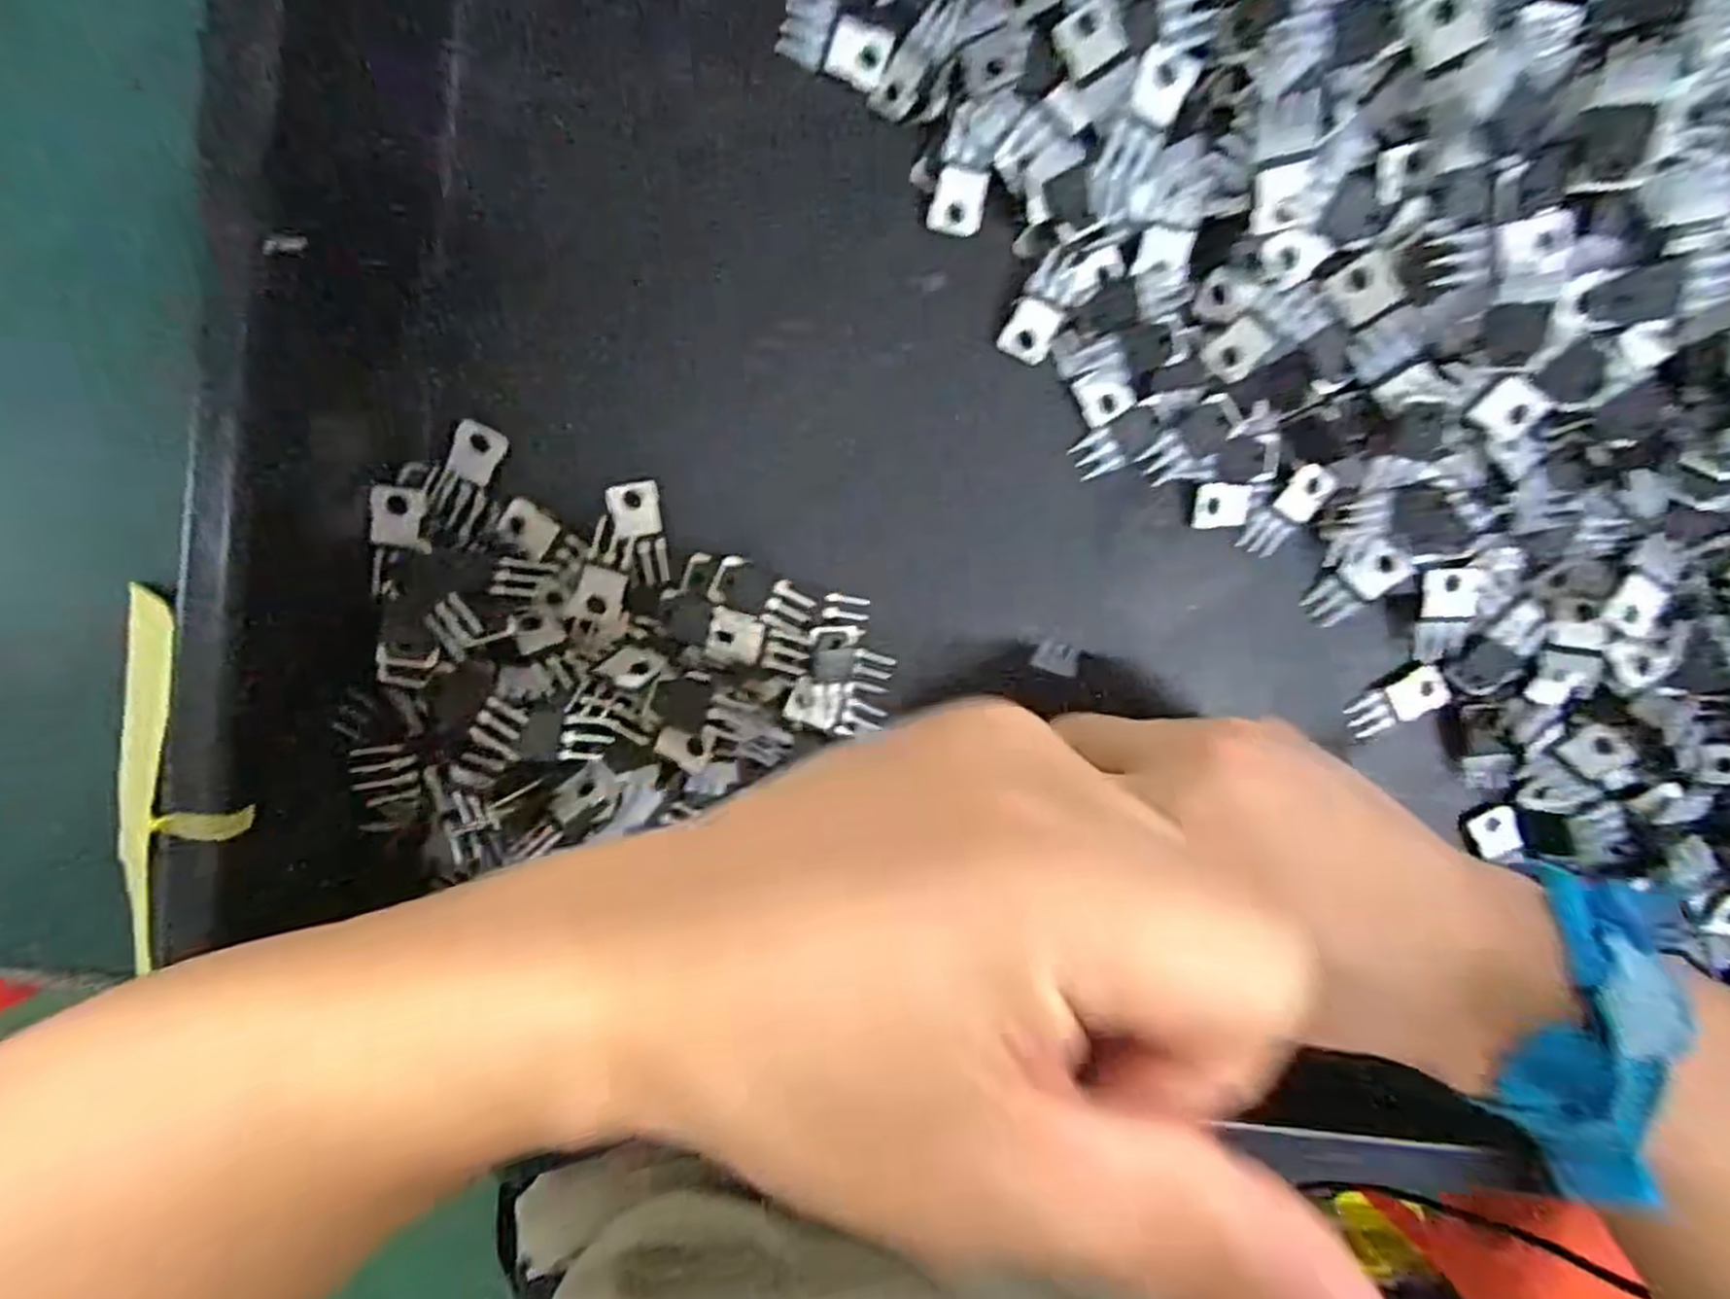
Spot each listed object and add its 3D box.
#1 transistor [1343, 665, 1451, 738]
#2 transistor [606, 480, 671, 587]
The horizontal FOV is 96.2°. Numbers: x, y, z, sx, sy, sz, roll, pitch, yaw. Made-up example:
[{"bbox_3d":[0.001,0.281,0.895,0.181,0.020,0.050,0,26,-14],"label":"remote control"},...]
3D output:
[{"bbox_3d":[0.199,0.020,0.290,0.035,0.005,0.015,-30,99,12],"label":"transistor"},{"bbox_3d":[-0.075,-0.038,0.258,0.016,0.004,0.034,-9,98,-3],"label":"transistor"}]

